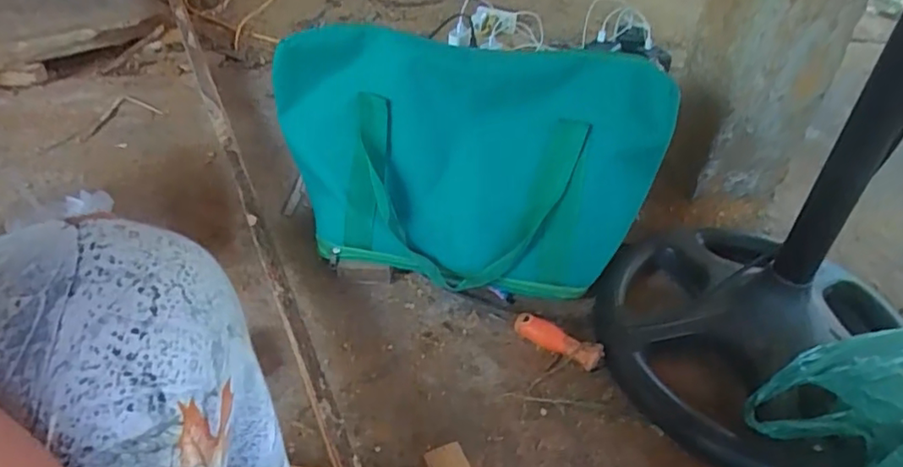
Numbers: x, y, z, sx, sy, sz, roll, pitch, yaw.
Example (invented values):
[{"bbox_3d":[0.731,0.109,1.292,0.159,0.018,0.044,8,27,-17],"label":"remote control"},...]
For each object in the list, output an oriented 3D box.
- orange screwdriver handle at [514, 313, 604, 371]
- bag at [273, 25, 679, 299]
[{"bbox_3d":[0.126,0.128,0.734,0.107,0.024,0.026,23,44,18],"label":"orange screwdriver handle"},{"bbox_3d":[0.017,-0.088,0.798,0.482,0.303,0.110,6,11,0],"label":"bag"}]

